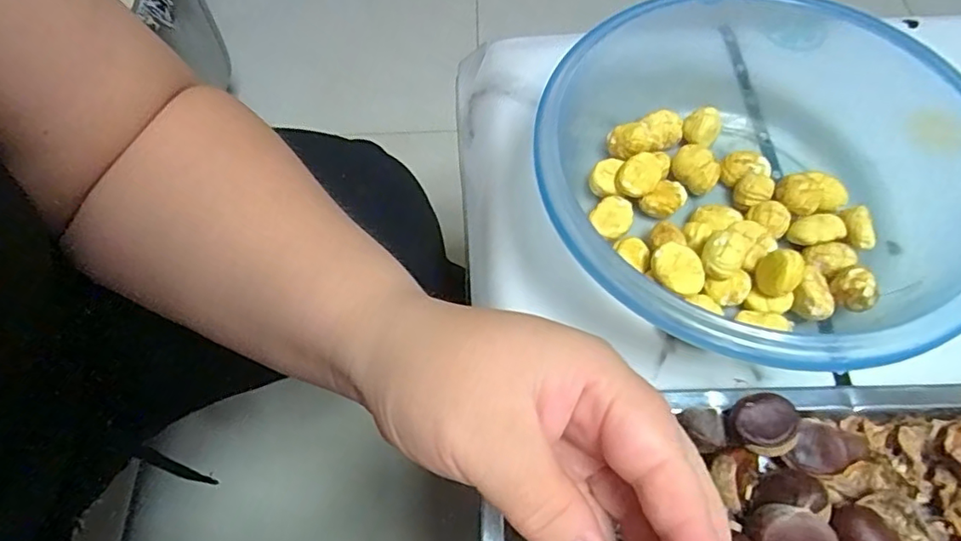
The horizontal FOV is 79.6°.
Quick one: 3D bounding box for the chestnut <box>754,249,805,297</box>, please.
[{"bbox_3d":[0.154,0.001,0.296,0.018,0.018,0.021,-40,67,-16],"label":"chestnut"}]

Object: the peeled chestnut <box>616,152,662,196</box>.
[{"bbox_3d":[0.093,-0.056,0.335,0.022,0.010,0.026,30,68,17],"label":"peeled chestnut"}]

